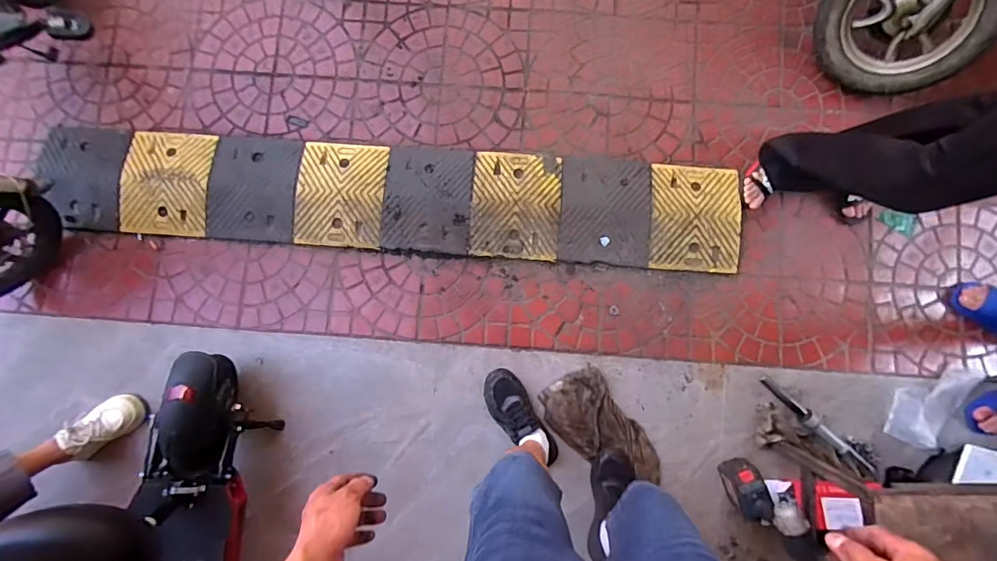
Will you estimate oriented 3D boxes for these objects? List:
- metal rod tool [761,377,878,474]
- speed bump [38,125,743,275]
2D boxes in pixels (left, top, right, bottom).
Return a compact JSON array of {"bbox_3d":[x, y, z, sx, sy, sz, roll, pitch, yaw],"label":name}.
[{"bbox_3d":[0.825,0.378,1.190,0.345,0.032,0.038,43,86,6],"label":"metal rod tool"},{"bbox_3d":[-0.299,-0.233,1.273,1.879,0.051,0.299,4,83,2],"label":"speed bump"}]

